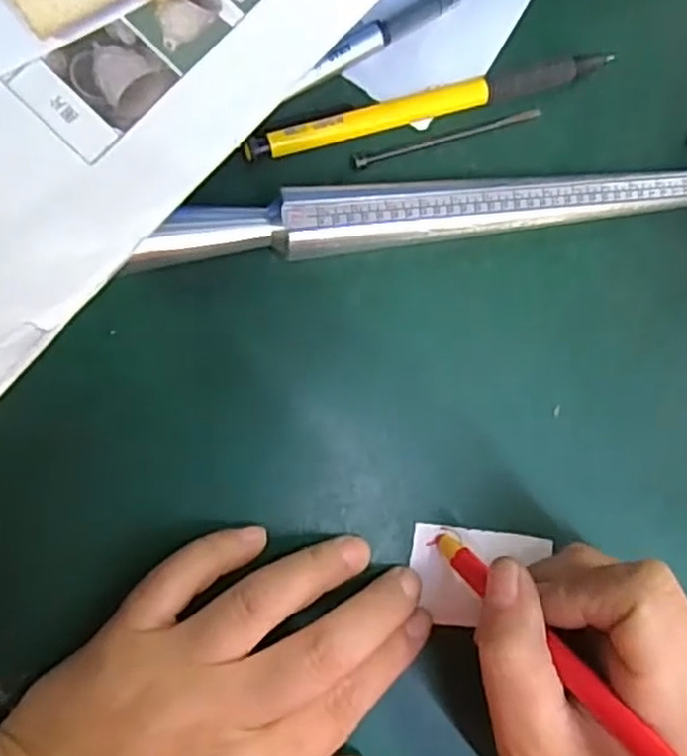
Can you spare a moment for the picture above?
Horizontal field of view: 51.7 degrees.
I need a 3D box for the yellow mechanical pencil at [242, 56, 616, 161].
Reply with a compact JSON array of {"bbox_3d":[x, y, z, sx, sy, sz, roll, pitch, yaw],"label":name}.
[{"bbox_3d":[0.032,-0.098,0.256,0.139,0.013,0.010,-18,92,-11],"label":"yellow mechanical pencil"}]

